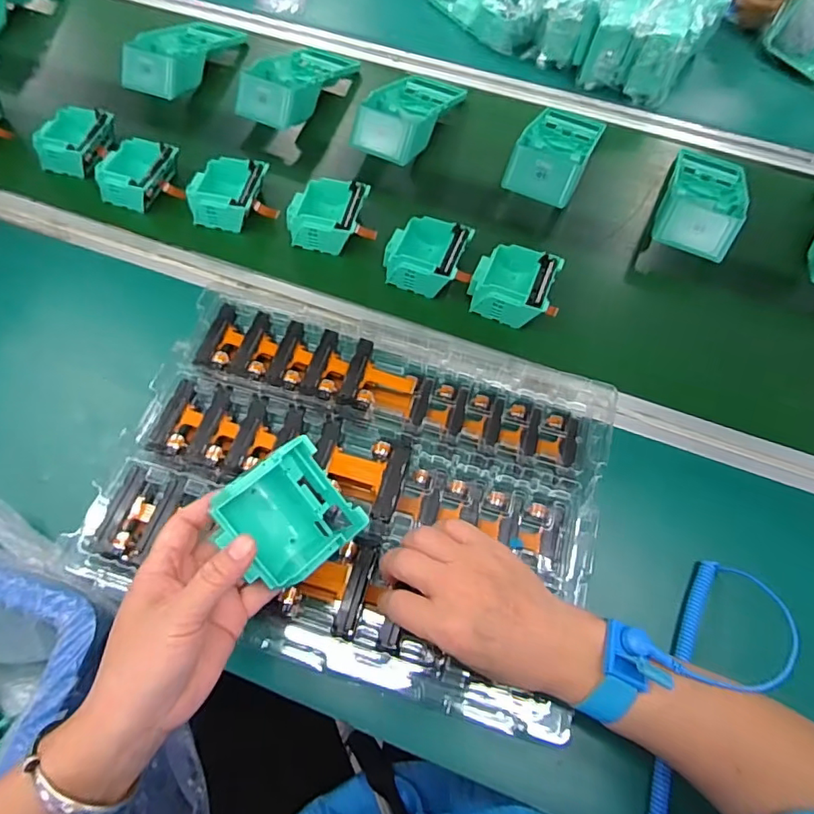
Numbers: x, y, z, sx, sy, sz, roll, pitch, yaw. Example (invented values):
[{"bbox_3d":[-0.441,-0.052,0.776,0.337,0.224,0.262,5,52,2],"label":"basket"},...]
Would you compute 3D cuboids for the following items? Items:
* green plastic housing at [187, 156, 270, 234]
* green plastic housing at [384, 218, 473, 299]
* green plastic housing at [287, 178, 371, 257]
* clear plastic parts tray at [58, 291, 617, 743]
[{"bbox_3d":[-0.199,-0.236,0.584,0.082,0.040,0.074,9,63,3],"label":"green plastic housing"},{"bbox_3d":[0.019,-0.157,0.548,0.077,0.041,0.072,16,64,7],"label":"green plastic housing"},{"bbox_3d":[-0.088,-0.209,0.572,0.082,0.043,0.082,12,63,5],"label":"green plastic housing"},{"bbox_3d":[-0.036,0.059,0.423,0.373,0.030,0.270,15,63,6],"label":"clear plastic parts tray"}]

